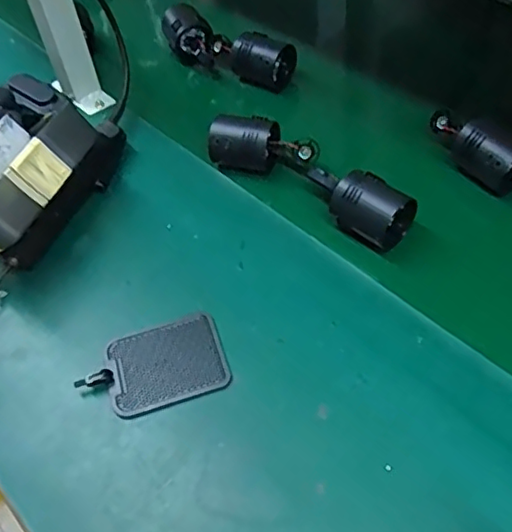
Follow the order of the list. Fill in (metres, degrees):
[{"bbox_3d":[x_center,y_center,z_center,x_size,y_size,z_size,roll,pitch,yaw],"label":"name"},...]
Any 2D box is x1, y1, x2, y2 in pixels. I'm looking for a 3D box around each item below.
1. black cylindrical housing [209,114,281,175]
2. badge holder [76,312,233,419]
[{"bbox_3d":[-0.013,-0.130,0.661,0.069,0.051,0.042,3,48,13],"label":"black cylindrical housing"},{"bbox_3d":[-0.083,0.083,0.510,0.113,0.011,0.078,-17,51,-8],"label":"badge holder"}]

